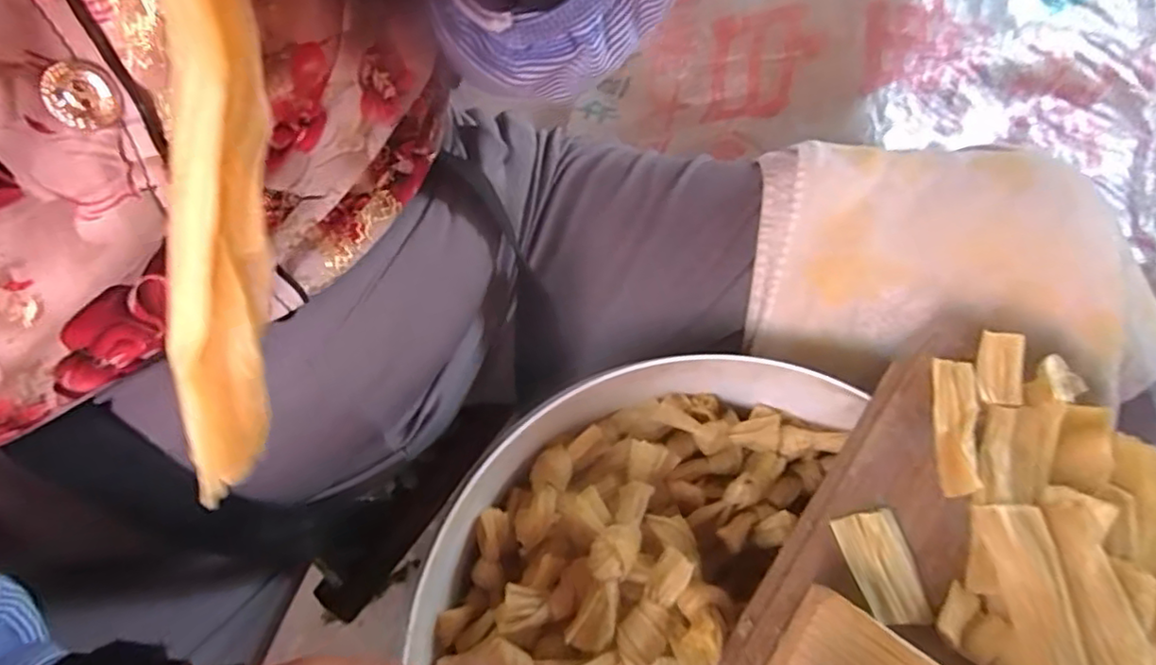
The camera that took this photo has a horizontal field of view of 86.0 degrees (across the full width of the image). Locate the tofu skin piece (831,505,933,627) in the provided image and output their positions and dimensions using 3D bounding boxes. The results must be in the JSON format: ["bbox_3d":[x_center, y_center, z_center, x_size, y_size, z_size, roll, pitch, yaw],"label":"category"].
[{"bbox_3d":[0.133,0.102,0.269,0.028,0.004,0.047,-16,68,-6],"label":"tofu skin piece"}]

